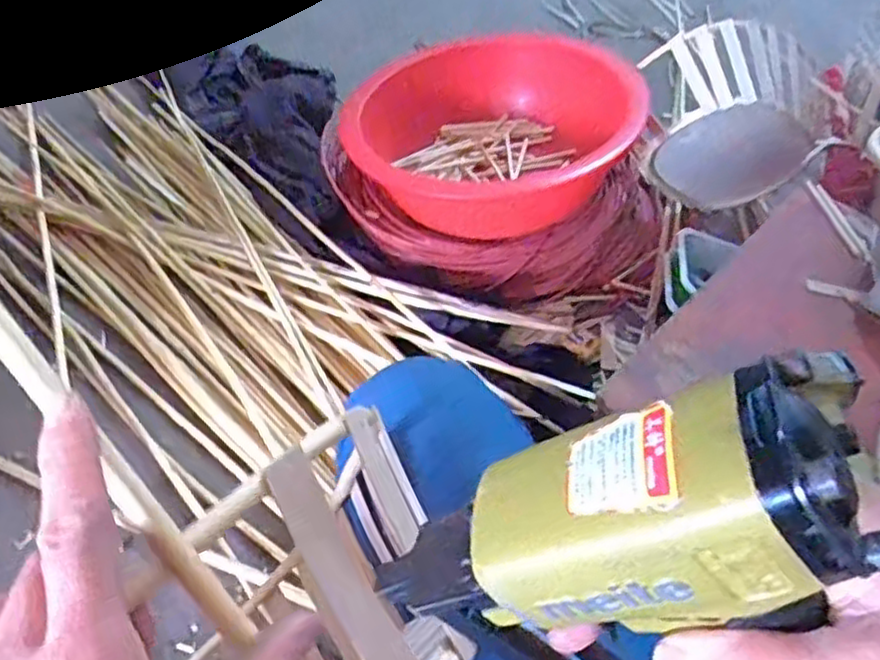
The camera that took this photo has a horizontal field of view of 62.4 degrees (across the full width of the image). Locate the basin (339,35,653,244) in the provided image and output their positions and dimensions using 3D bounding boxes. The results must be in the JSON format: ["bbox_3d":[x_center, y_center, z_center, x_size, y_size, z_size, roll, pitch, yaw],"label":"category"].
[{"bbox_3d":[0.097,-0.303,1.116,0.367,0.181,0.367,3,50,-4],"label":"basin"}]

